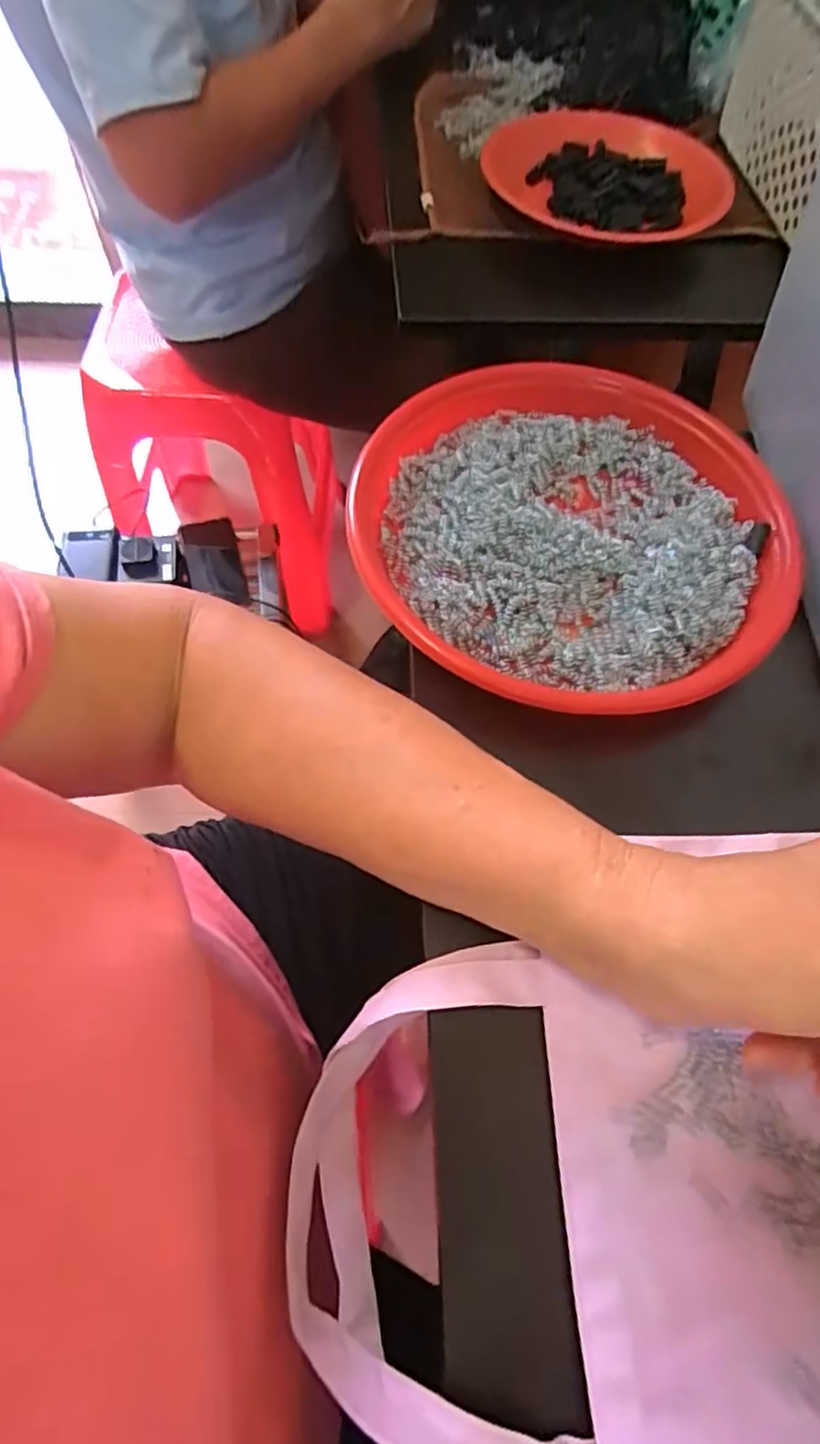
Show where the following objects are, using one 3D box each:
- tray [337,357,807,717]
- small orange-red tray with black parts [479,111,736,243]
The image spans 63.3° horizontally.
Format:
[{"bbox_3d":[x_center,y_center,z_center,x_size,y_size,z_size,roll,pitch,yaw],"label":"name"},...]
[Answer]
[{"bbox_3d":[0.091,-0.110,0.368,0.226,0.032,0.245,33,69,14],"label":"tray"},{"bbox_3d":[0.156,-0.437,0.541,0.192,0.029,0.177,12,65,5],"label":"small orange-red tray with black parts"}]

